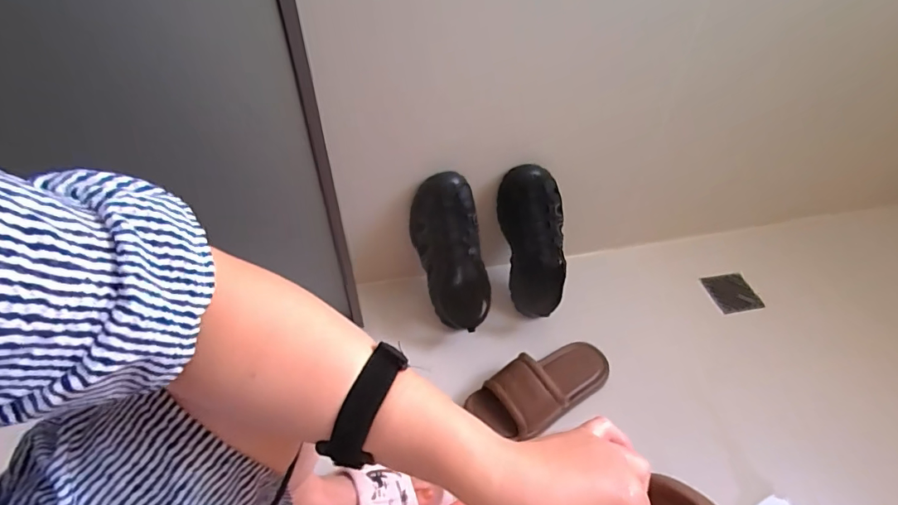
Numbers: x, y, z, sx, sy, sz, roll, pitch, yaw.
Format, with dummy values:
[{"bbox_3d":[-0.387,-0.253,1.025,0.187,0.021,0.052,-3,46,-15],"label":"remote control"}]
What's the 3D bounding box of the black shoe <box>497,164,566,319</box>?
[{"bbox_3d":[0.159,-0.013,0.860,0.111,0.284,0.115,-8,9,-10],"label":"black shoe"}]

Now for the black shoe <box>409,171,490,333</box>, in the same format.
[{"bbox_3d":[0.008,0.008,0.825,0.108,0.288,0.096,-13,10,-15],"label":"black shoe"}]

